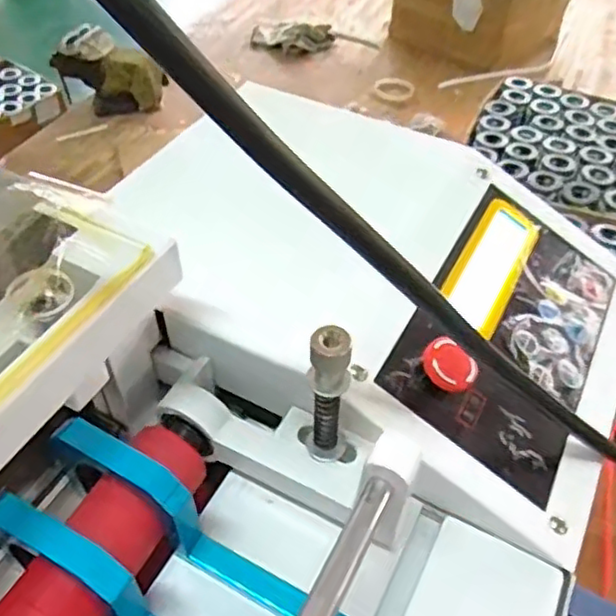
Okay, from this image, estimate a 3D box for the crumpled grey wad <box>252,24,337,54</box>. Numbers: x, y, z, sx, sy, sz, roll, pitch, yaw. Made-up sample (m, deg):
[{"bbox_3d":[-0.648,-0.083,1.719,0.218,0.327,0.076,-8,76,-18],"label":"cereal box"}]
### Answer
[{"bbox_3d":[-0.035,-0.654,1.549,0.197,0.046,0.117,-5,47,-7],"label":"crumpled grey wad"}]

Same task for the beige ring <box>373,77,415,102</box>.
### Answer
[{"bbox_3d":[0.189,-0.486,1.420,0.085,0.014,0.073,34,54,26],"label":"beige ring"}]

